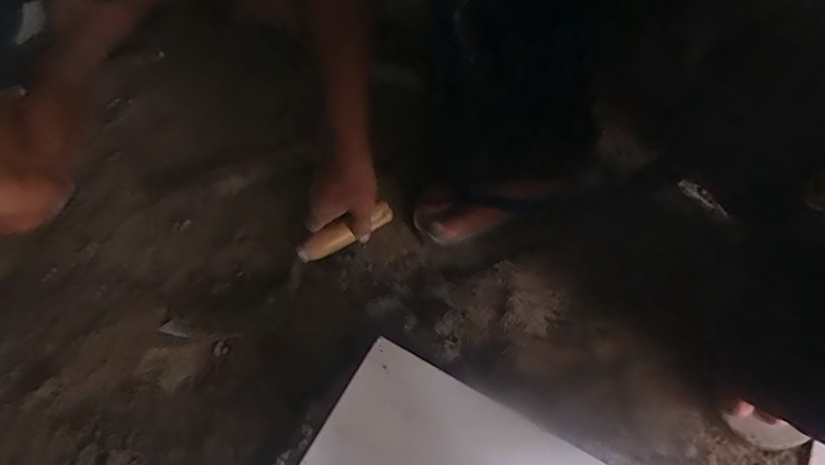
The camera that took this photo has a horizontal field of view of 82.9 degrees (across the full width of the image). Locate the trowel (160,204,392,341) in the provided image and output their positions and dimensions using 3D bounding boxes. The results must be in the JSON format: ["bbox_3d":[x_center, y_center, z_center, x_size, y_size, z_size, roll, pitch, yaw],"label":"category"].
[{"bbox_3d":[-0.154,0.039,0.560,0.288,0.065,0.072,-33,65,-8],"label":"trowel"}]

